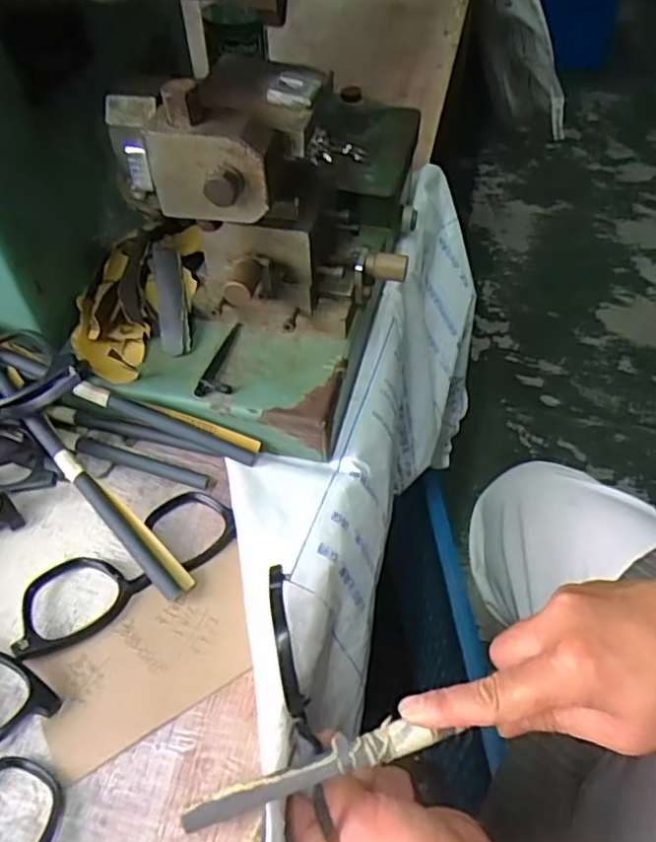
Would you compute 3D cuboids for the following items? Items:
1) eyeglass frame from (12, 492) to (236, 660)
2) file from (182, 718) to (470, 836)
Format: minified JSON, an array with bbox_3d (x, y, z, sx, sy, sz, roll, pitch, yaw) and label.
[{"bbox_3d":[-0.118,0.082,0.367,0.133,0.012,0.054,-34,56,-23],"label":"eyeglass frame"},{"bbox_3d":[-0.007,0.153,0.283,0.116,0.008,0.017,-18,55,-6],"label":"file"}]

